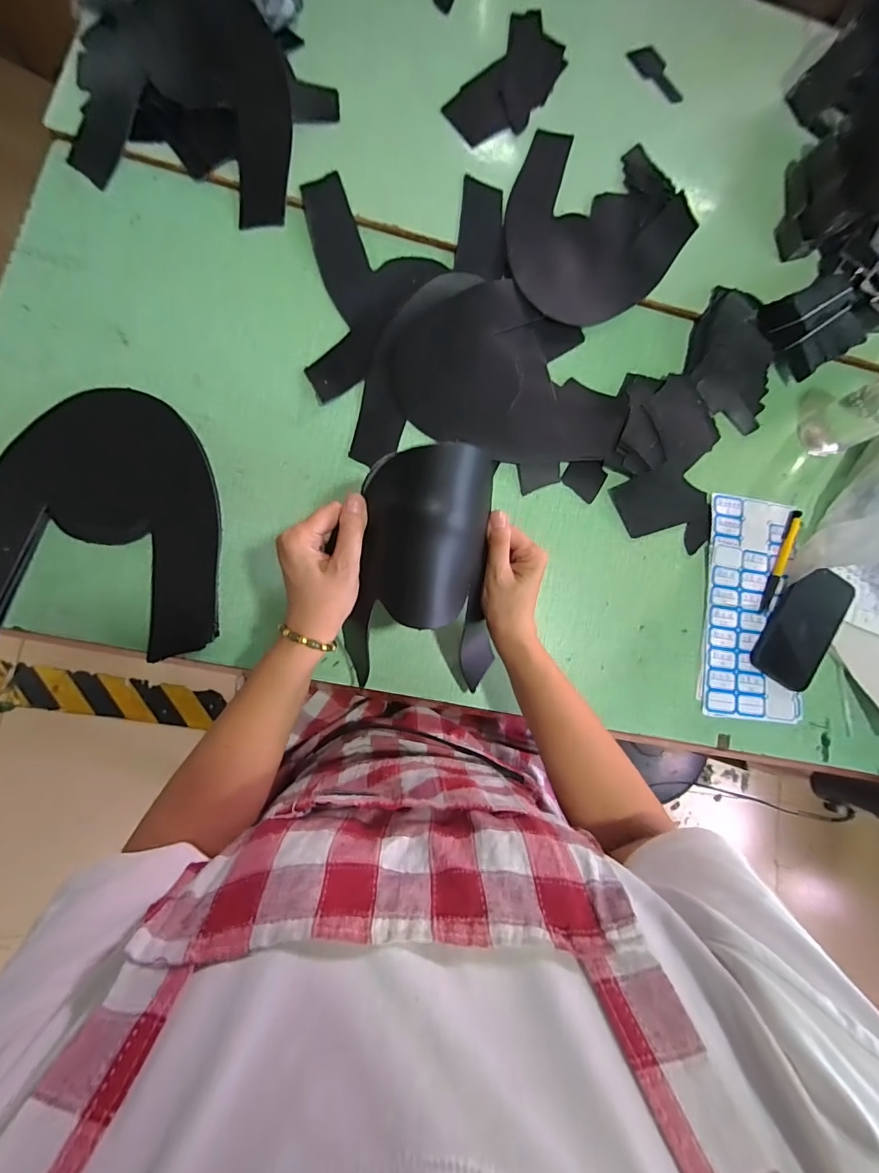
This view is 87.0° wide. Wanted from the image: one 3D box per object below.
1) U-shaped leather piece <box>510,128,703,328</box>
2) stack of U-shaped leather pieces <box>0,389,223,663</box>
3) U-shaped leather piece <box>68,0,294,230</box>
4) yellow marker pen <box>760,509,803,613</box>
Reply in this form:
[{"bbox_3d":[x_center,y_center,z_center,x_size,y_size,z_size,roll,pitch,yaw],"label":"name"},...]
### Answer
[{"bbox_3d":[0.182,-0.430,0.574,0.222,0.008,0.233,1,84,-7],"label":"U-shaped leather piece"},{"bbox_3d":[-0.328,-0.066,0.457,0.232,0.034,0.243,11,83,-6],"label":"stack of U-shaped leather pieces"},{"bbox_3d":[-0.283,-0.543,0.513,0.228,0.038,0.238,4,84,-7],"label":"U-shaped leather piece"},{"bbox_3d":[0.416,-0.032,0.561,0.016,0.009,0.134,23,82,-5],"label":"yellow marker pen"}]

